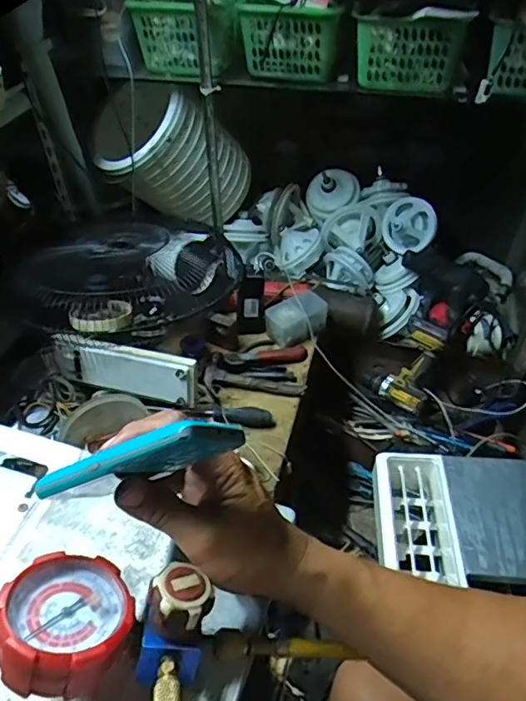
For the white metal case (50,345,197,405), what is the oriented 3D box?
[{"bbox_3d":[-0.262,0.033,1.018,0.279,0.097,0.038,10,26,12],"label":"white metal case"}]

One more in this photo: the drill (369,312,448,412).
[{"bbox_3d":[0.378,0.031,1.337,0.152,0.223,0.061,35,16,32],"label":"drill"}]

